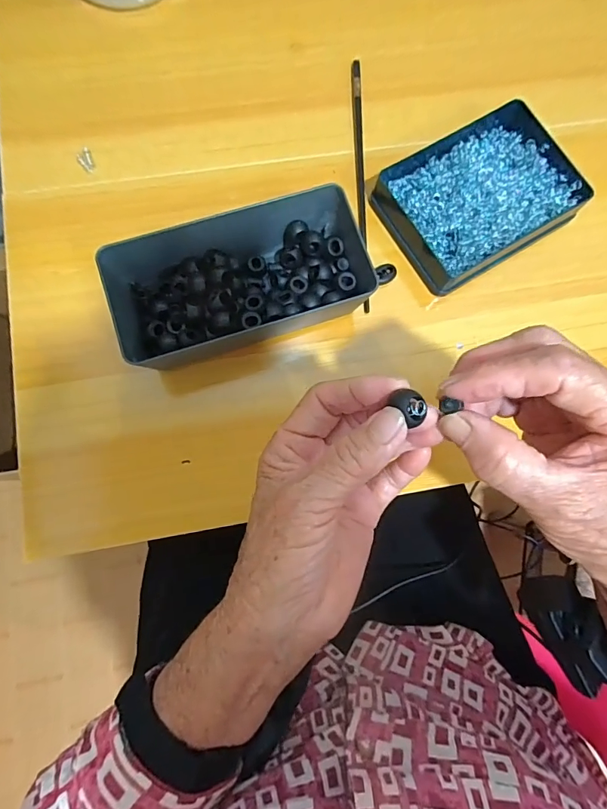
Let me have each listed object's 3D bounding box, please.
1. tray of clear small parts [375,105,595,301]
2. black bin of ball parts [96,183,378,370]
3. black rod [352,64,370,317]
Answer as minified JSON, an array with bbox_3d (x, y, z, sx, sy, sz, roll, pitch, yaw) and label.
[{"bbox_3d":[0.144,-0.175,0.357,0.148,0.029,0.116,-31,86,-8],"label":"tray of clear small parts"},{"bbox_3d":[-0.046,-0.096,0.329,0.190,0.053,0.109,-20,84,-7],"label":"black bin of ball parts"},{"bbox_3d":[0.050,-0.193,0.369,0.006,0.011,0.237,0,82,-5],"label":"black rod"}]

